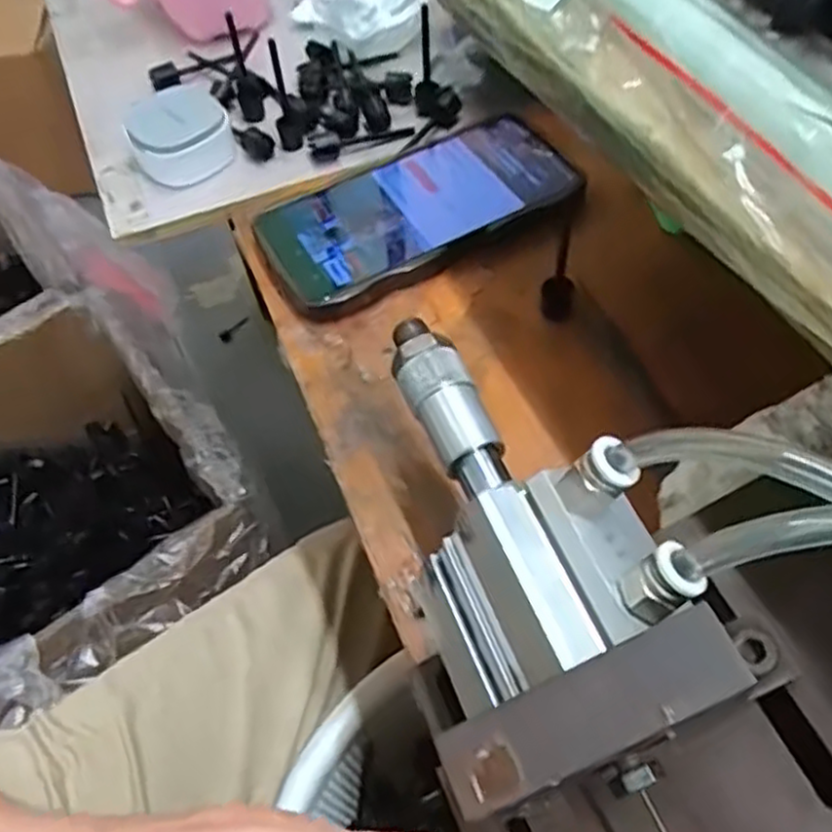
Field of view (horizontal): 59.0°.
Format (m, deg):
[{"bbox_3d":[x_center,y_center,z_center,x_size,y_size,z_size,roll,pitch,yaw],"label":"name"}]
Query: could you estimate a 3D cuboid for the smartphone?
[{"bbox_3d":[0.001,-0.110,0.384,0.163,0.012,0.080,-27,60,-13],"label":"smartphone"}]

